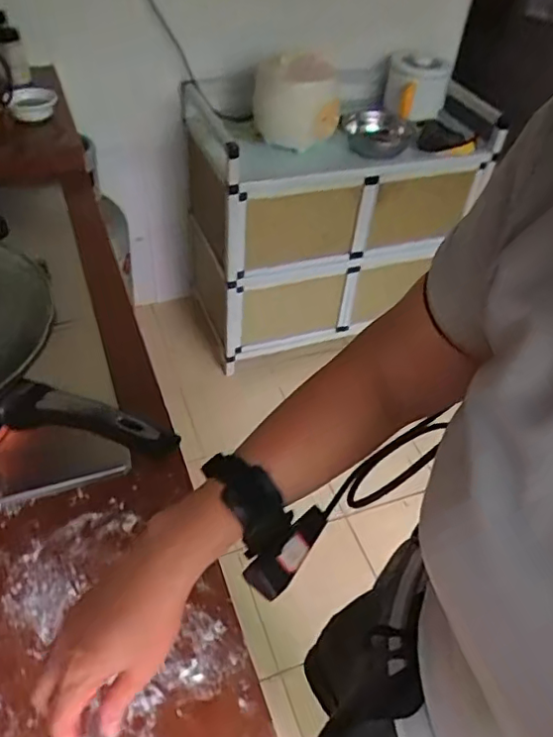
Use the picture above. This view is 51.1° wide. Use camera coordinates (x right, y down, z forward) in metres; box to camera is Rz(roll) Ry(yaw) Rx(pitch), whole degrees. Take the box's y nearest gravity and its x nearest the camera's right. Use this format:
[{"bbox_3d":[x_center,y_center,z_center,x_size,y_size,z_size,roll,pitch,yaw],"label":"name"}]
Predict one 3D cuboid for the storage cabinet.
[{"bbox_3d":[0.176,-0.478,1.815,0.840,0.662,0.468,-11,48,-16],"label":"storage cabinet"}]

